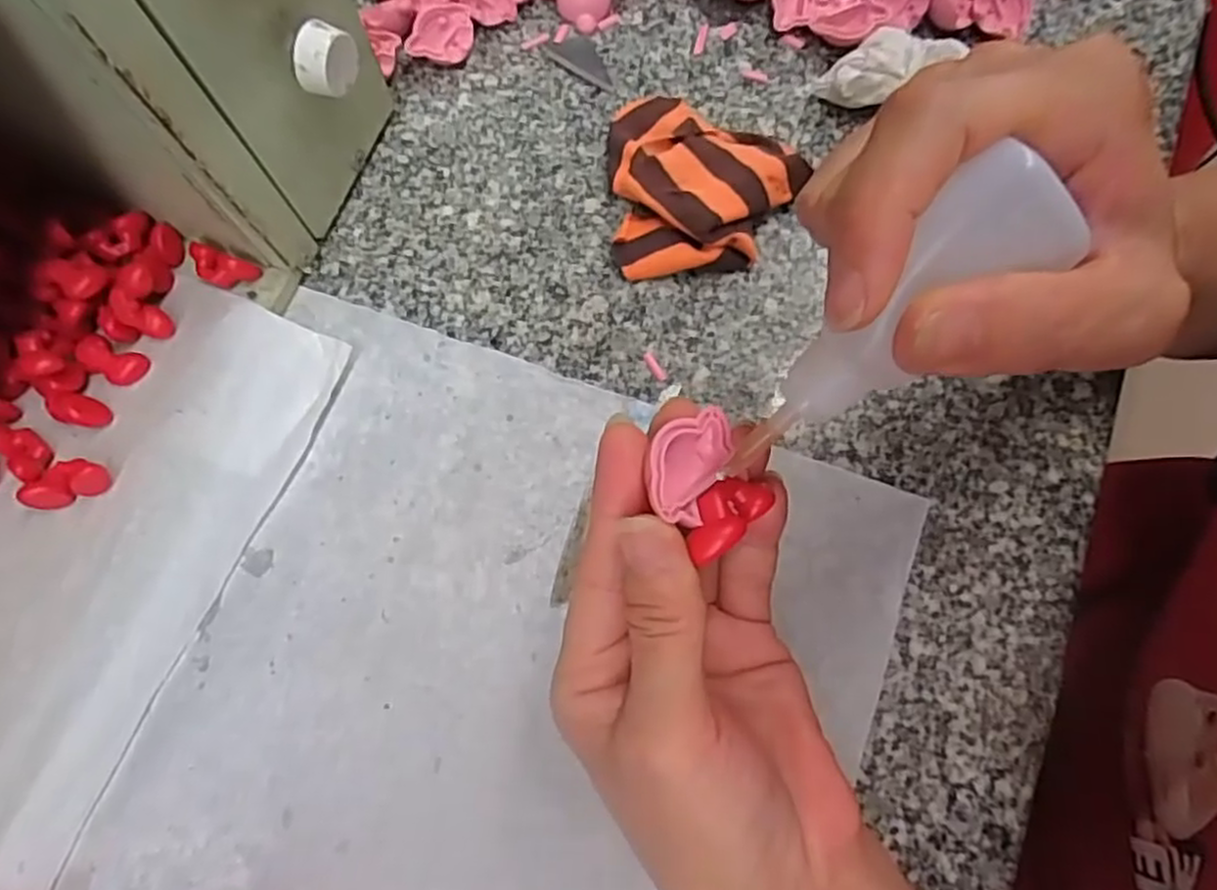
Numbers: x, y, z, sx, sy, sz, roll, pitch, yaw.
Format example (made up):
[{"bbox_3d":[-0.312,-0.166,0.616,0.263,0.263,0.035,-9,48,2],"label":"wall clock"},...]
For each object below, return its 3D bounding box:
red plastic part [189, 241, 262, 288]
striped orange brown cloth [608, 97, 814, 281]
[{"bbox_3d":[-0.172,-0.079,0.326,0.030,0.010,0.015,19,73,-10],"label":"red plastic part"},{"bbox_3d":[0.046,-0.129,0.349,0.087,0.024,0.098,-2,73,1],"label":"striped orange brown cloth"}]

